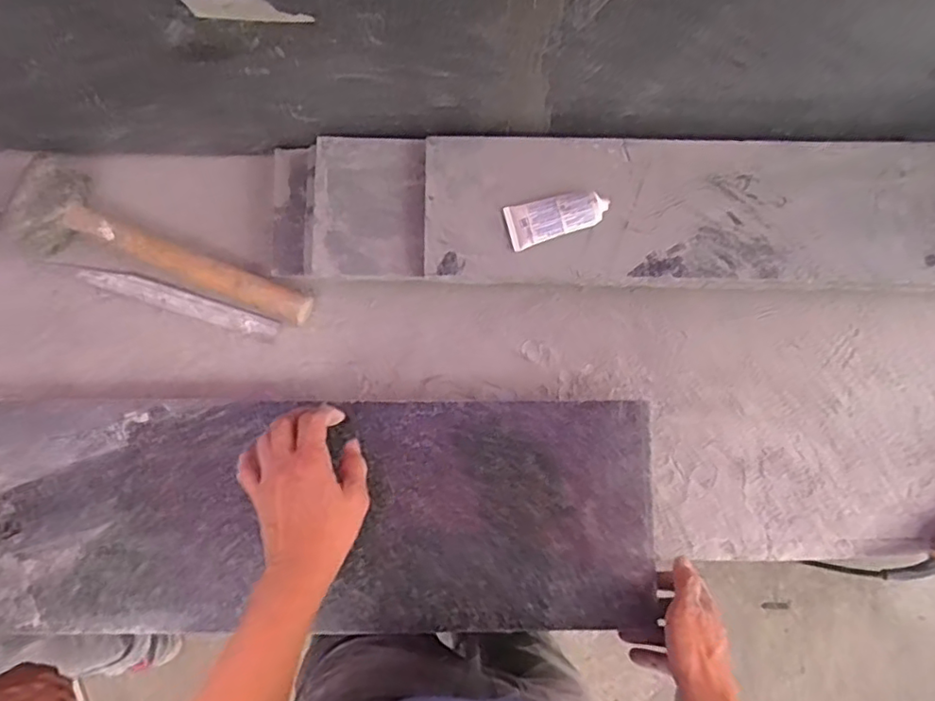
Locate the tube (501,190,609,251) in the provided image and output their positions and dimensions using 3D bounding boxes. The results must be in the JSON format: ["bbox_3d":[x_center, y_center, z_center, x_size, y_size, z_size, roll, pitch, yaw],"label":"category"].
[{"bbox_3d":[0.088,-0.131,0.589,0.095,0.023,0.041,-14,80,-3],"label":"tube"}]

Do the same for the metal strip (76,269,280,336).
[{"bbox_3d":[-0.317,-0.054,0.667,0.225,0.004,0.023,18,80,2],"label":"metal strip"}]

